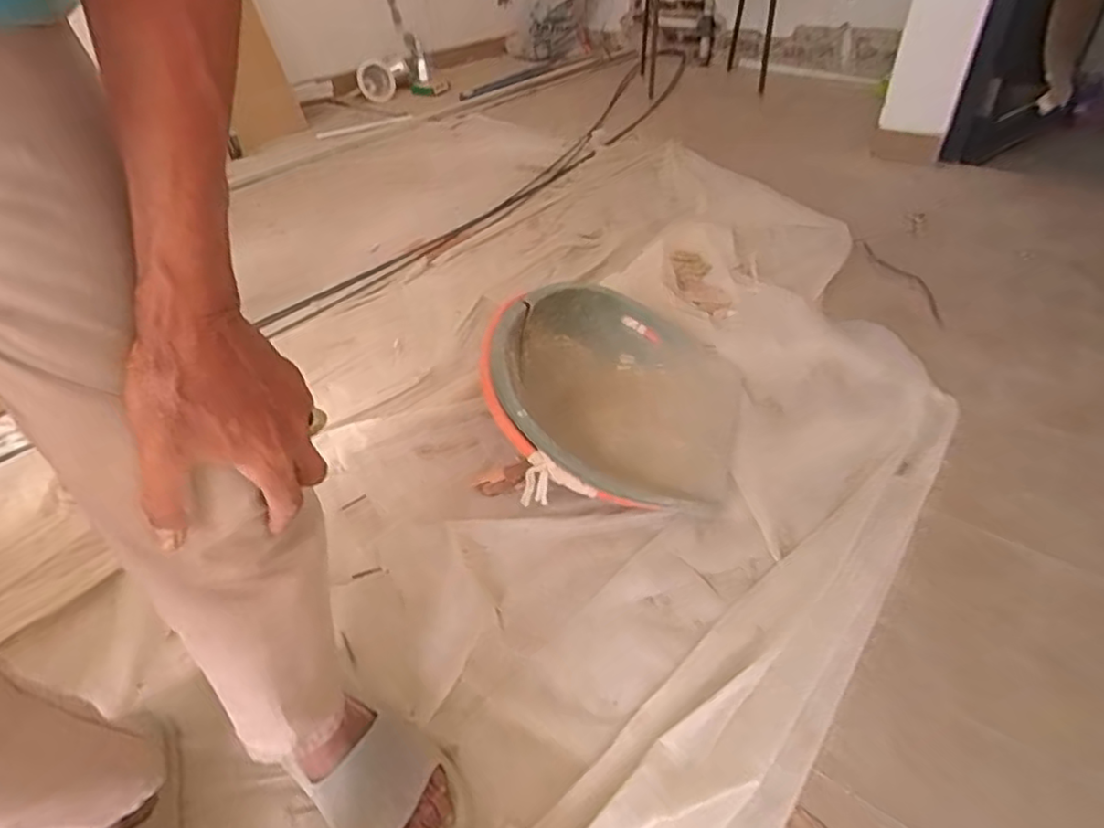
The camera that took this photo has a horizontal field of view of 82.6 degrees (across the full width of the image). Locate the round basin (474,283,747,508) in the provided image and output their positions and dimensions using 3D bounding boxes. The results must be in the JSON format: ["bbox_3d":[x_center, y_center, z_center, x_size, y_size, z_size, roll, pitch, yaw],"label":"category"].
[{"bbox_3d":[0.086,-0.032,1.068,0.424,0.151,0.476,30,41,-5],"label":"round basin"}]

